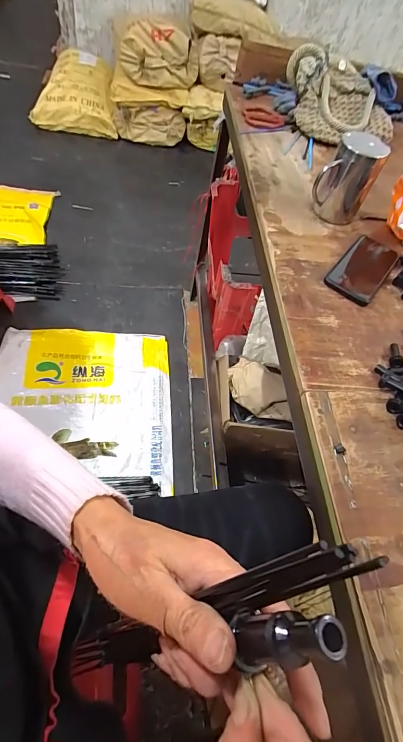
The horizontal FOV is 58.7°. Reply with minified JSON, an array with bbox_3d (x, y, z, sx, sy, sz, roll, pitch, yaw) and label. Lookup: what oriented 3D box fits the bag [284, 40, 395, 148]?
[{"bbox_3d":[0.316,-0.616,0.804,0.213,0.109,0.200,-5,58,-14],"label":"bag"}]

